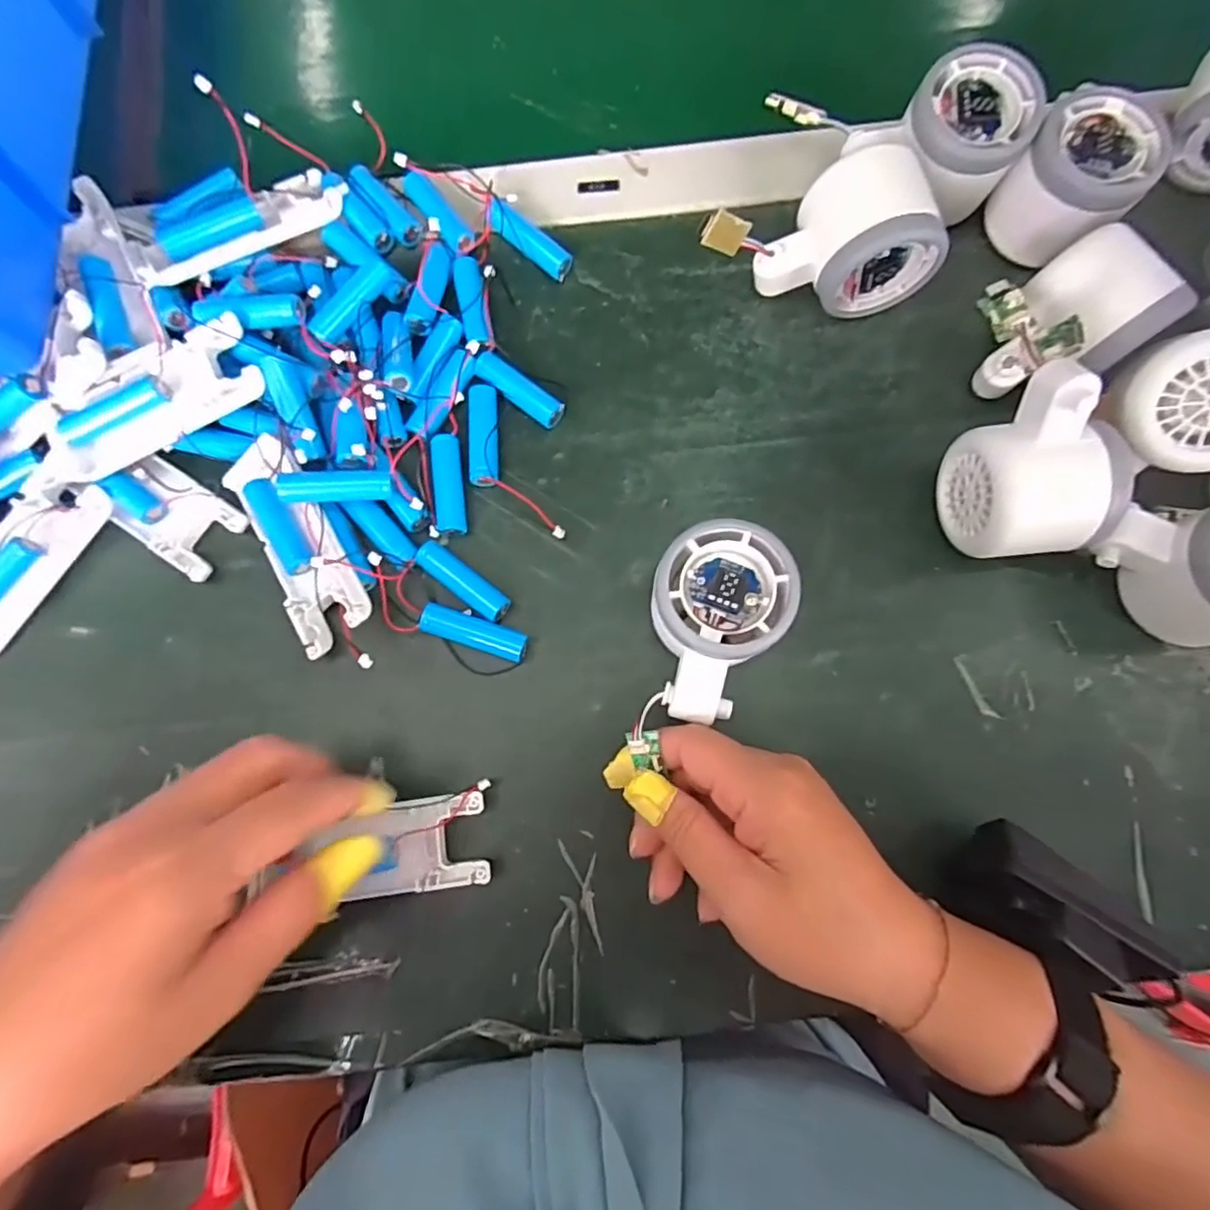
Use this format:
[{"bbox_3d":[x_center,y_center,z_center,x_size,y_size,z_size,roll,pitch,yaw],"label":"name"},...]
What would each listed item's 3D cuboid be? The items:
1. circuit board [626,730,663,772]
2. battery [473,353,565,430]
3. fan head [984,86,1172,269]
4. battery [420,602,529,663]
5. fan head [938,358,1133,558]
[{"bbox_3d":[0.016,0.062,0.267,0.012,0.010,0.017,-9,80,-1],"label":"circuit board"},{"bbox_3d":[-0.045,-0.110,0.323,0.050,0.014,0.016,36,82,6],"label":"battery"},{"bbox_3d":[0.232,-0.209,0.317,0.058,0.056,0.067,44,83,7],"label":"fan head"},{"bbox_3d":[-0.061,0.014,0.299,0.050,0.014,0.015,18,80,3],"label":"battery"},{"bbox_3d":[0.188,-0.057,0.276,0.049,0.078,0.067,-6,80,-1],"label":"fan head"}]

